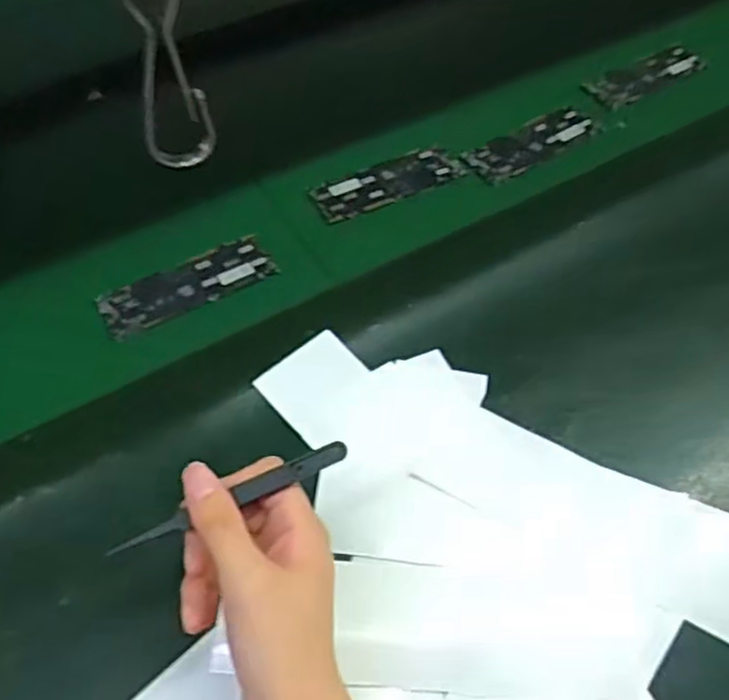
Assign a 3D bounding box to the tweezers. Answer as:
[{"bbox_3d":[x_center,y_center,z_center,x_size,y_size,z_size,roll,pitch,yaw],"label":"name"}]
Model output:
[{"bbox_3d":[-0.059,0.067,0.322,0.111,0.005,0.009,-23,61,-10],"label":"tweezers"}]

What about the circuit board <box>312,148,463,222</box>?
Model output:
[{"bbox_3d":[0.020,-0.136,0.569,0.123,0.004,0.039,-23,61,-16],"label":"circuit board"}]

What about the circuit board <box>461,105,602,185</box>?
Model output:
[{"bbox_3d":[0.144,-0.175,0.597,0.127,0.005,0.040,-28,63,-18],"label":"circuit board"}]

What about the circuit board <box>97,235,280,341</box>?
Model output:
[{"bbox_3d":[-0.126,-0.047,0.507,0.121,0.004,0.043,-26,62,-17],"label":"circuit board"}]

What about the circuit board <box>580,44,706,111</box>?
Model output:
[{"bbox_3d":[0.252,-0.252,0.647,0.115,0.008,0.044,-27,62,-18],"label":"circuit board"}]

